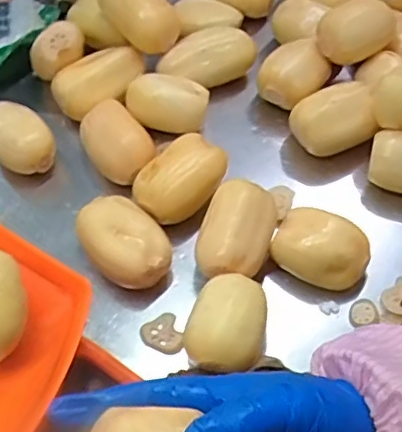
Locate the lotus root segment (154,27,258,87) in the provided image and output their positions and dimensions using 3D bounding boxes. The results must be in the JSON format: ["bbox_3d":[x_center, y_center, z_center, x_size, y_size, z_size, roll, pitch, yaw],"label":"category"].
[{"bbox_3d":[0.009,-0.210,0.801,0.131,0.062,0.054,-9,57,-3],"label":"lotus root segment"}]

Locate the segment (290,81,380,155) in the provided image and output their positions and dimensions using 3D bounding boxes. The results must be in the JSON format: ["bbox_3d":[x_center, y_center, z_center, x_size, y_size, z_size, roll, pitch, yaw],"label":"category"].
[{"bbox_3d":[0.161,-0.113,0.735,0.100,0.076,0.077,-10,57,-3],"label":"segment"}]

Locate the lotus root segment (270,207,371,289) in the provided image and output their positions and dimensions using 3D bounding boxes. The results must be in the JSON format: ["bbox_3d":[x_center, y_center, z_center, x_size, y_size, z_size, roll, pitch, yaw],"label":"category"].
[{"bbox_3d":[0.131,0.040,0.652,0.097,0.062,0.083,21,60,16],"label":"lotus root segment"}]

